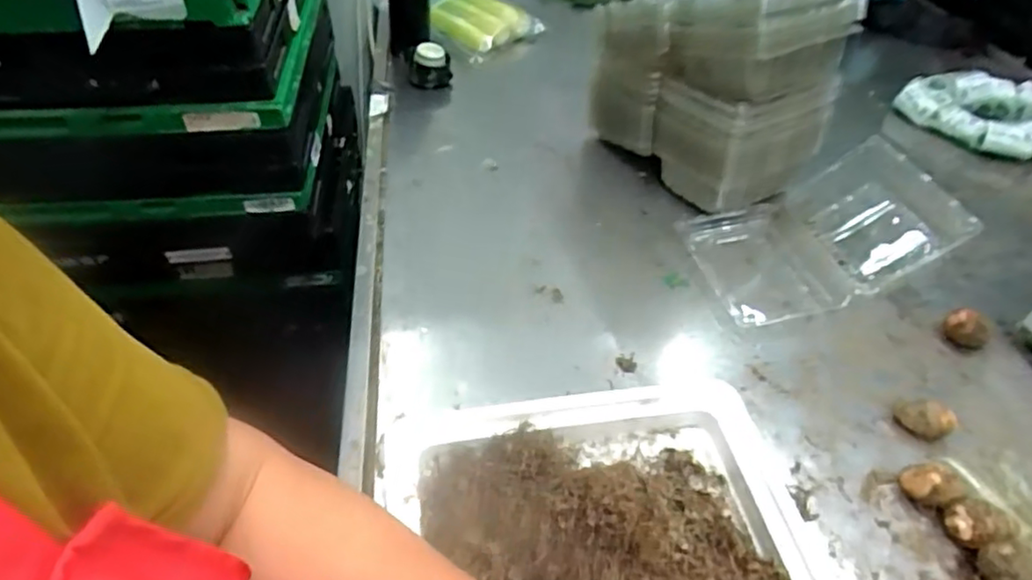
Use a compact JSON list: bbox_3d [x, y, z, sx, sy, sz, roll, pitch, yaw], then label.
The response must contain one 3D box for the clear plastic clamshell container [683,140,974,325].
[{"bbox_3d":[0.346,-0.080,0.744,0.279,0.093,0.220,-5,45,-8],"label":"clear plastic clamshell container"}]

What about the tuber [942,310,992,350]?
[{"bbox_3d":[0.469,0.039,0.669,0.039,0.034,0.040,1,44,-1],"label":"tuber"}]

